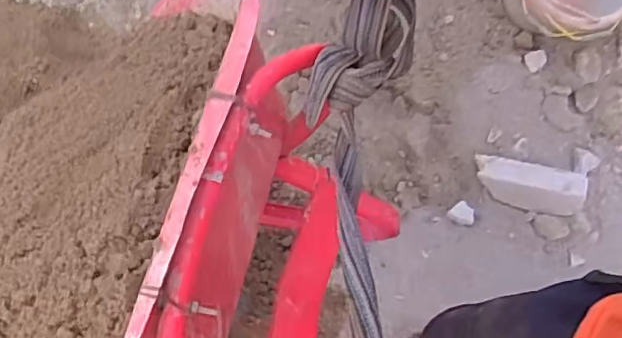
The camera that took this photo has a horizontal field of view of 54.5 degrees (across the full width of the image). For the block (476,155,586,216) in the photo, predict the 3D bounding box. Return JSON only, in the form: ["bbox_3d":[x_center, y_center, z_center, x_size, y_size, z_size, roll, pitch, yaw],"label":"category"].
[{"bbox_3d":[0.537,0.036,1.487,0.255,0.068,0.102,15,64,10],"label":"block"}]

